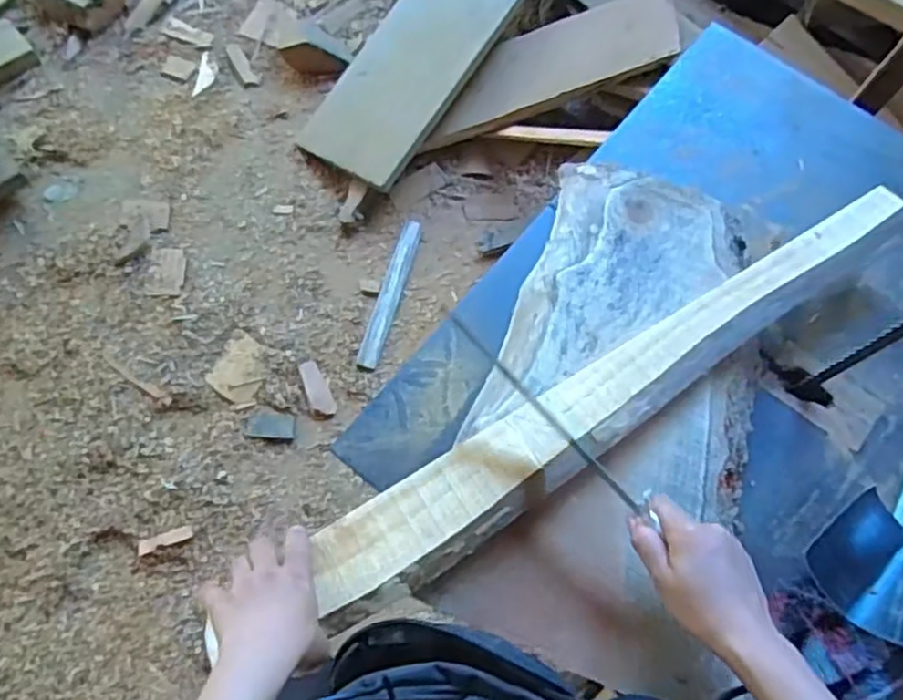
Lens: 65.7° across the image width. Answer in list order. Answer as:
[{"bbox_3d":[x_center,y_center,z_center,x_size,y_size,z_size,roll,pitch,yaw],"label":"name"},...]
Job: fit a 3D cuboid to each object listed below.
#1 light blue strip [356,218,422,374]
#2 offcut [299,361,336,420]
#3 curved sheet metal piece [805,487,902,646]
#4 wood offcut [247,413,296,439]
[{"bbox_3d":[-0.125,-0.117,1.436,0.043,0.016,0.342,14,68,3],"label":"light blue strip"},{"bbox_3d":[-0.262,0.078,1.358,0.048,0.010,0.119,-21,71,-11],"label":"offcut"},{"bbox_3d":[0.347,0.169,0.553,0.103,0.050,0.088,-39,75,-17],"label":"curved sheet metal piece"},{"bbox_3d":[-0.341,0.144,1.331,0.086,0.008,0.047,2,68,-2],"label":"wood offcut"}]

